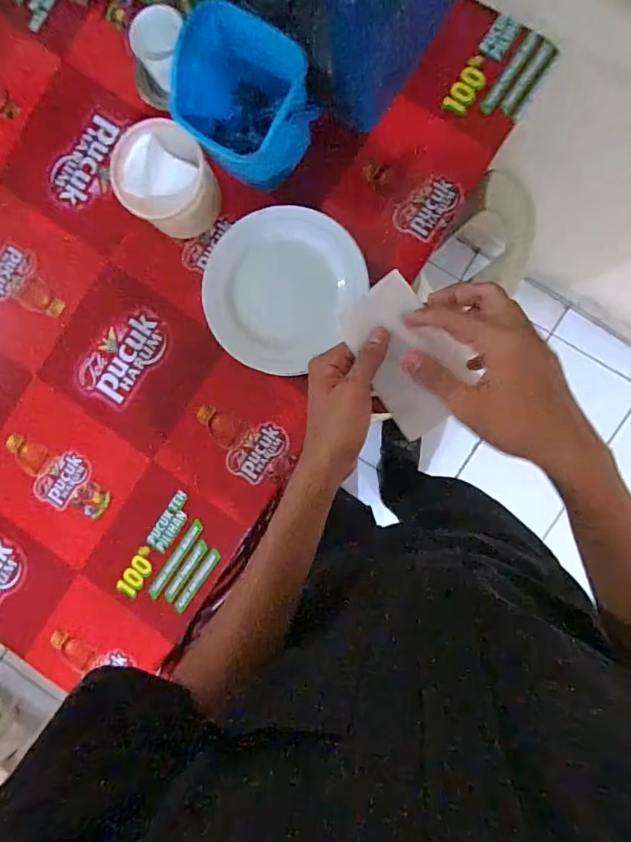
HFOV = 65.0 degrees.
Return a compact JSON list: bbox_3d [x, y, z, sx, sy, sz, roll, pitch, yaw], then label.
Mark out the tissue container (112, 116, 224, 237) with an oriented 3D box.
[{"bbox_3d":[-0.212,-0.344,0.714,0.124,0.103,0.123,0,91,6],"label":"tissue container"}]

